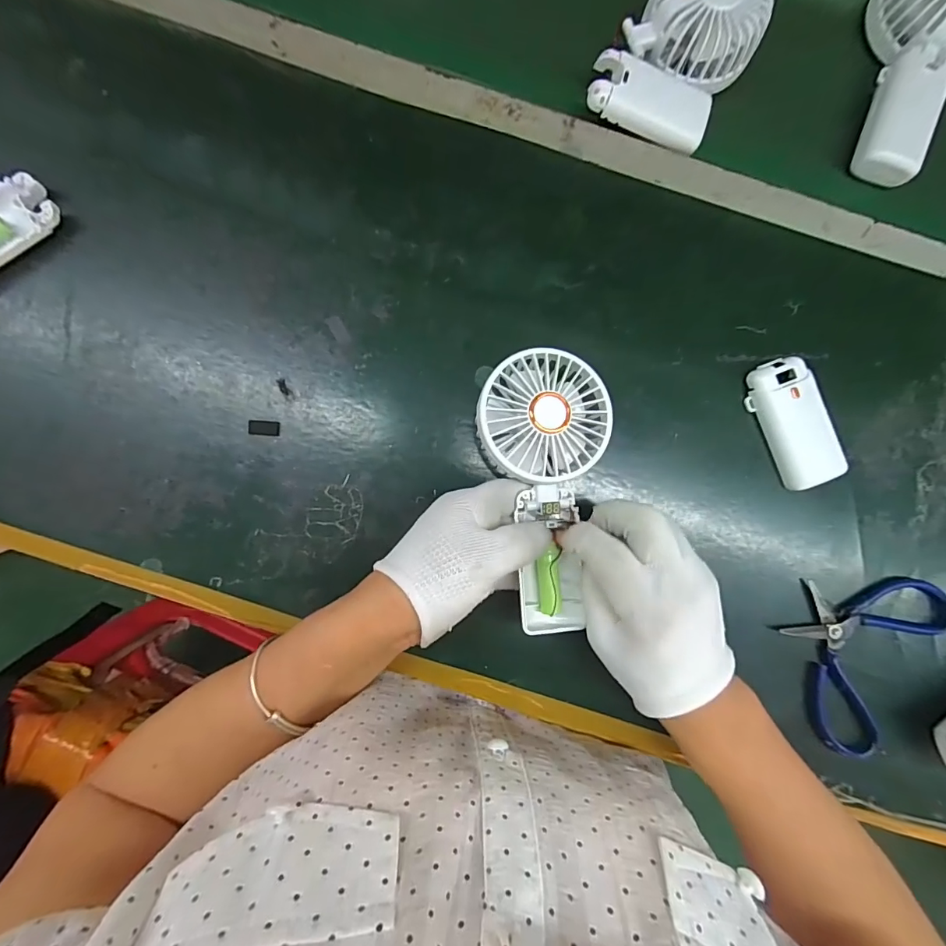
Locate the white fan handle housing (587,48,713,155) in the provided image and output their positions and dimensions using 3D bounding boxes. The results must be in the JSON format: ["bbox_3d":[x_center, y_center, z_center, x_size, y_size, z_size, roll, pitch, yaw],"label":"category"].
[{"bbox_3d":[0.133,-0.278,0.337,0.092,0.015,0.045,13,89,-13],"label":"white fan handle housing"}]

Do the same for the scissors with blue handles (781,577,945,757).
[{"bbox_3d":[0.281,0.130,0.332,0.098,0.009,0.137,31,89,0],"label":"scissors with blue handles"}]

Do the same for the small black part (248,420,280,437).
[{"bbox_3d":[-0.154,-0.033,0.333,0.023,0.004,0.011,4,89,-1],"label":"small black part"}]

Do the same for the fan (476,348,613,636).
[{"bbox_3d":[0.049,0.013,0.301,0.084,0.029,0.182,-2,95,-1],"label":"fan"}]

